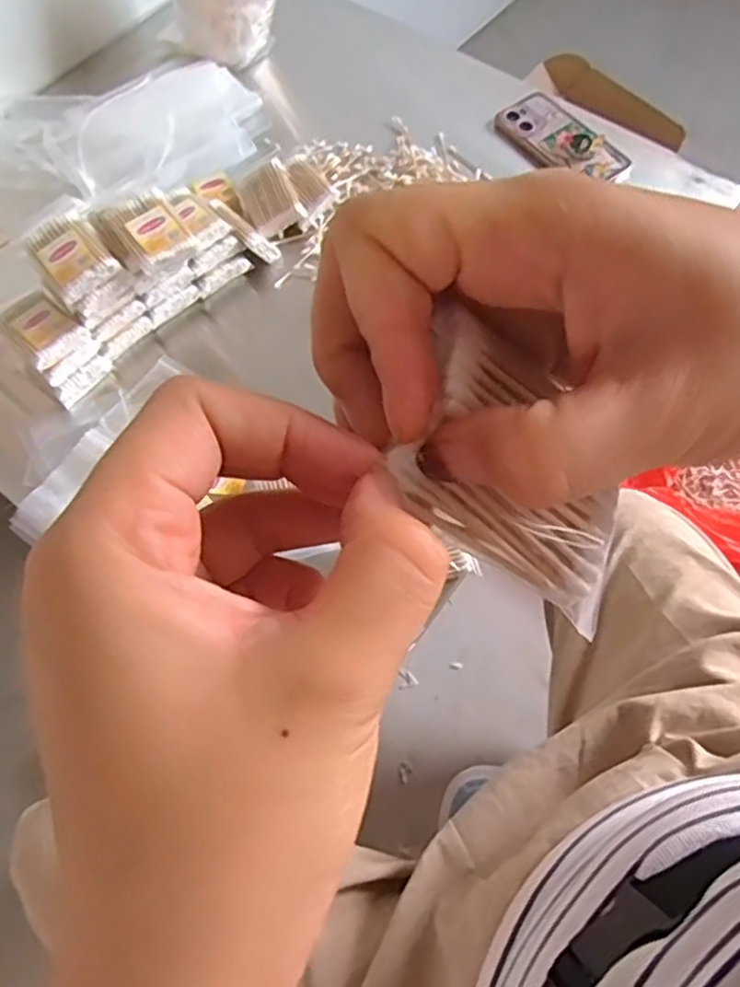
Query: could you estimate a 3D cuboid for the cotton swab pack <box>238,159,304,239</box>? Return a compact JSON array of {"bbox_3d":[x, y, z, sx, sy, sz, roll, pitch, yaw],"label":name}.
[{"bbox_3d":[-0.109,-0.326,0.774,0.059,0.018,0.072,-32,86,9],"label":"cotton swab pack"}]

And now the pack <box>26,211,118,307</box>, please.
[{"bbox_3d":[-0.267,-0.215,0.625,0.059,0.029,0.071,-35,69,-14],"label":"pack"}]

